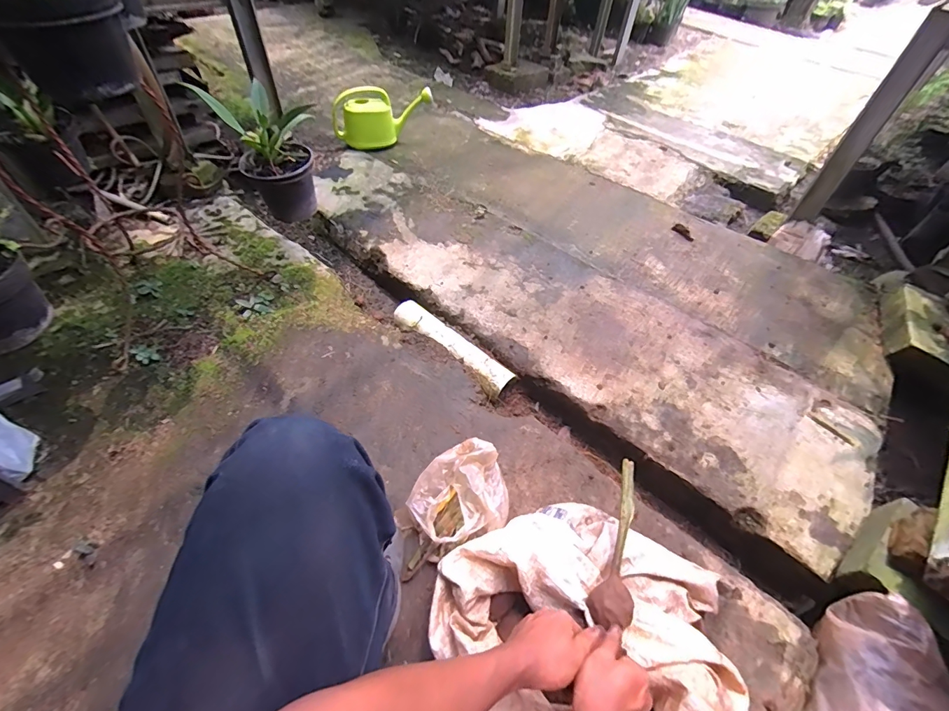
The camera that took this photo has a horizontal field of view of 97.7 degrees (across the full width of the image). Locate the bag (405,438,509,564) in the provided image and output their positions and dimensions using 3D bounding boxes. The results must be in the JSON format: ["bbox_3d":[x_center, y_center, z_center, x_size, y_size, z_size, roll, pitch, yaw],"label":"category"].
[{"bbox_3d":[-0.025,0.255,0.773,0.186,0.096,0.173,-23,55,-20],"label":"bag"}]

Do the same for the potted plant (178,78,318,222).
[{"bbox_3d":[-0.485,-0.471,0.983,0.172,0.265,0.216,-29,58,-26],"label":"potted plant"}]

